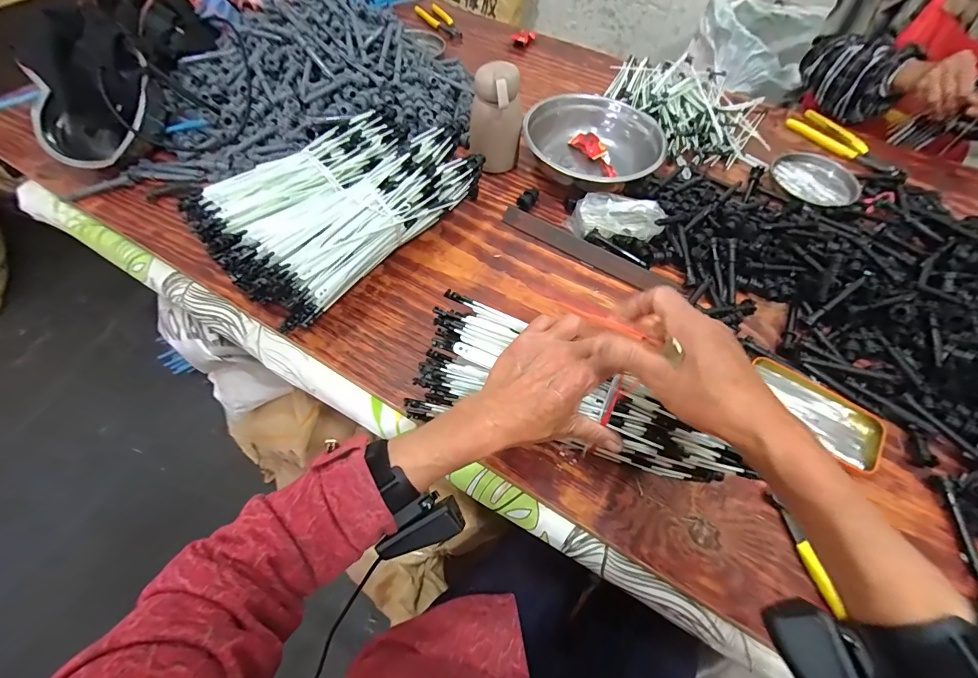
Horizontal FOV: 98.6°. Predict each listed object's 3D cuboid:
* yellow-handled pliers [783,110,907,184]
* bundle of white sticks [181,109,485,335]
[{"bbox_3d":[0.649,-0.348,0.761,0.083,0.023,0.220,-22,62,-16],"label":"yellow-handled pliers"},{"bbox_3d":[-0.187,-0.177,0.555,0.203,0.112,0.324,35,63,18],"label":"bundle of white sticks"}]

